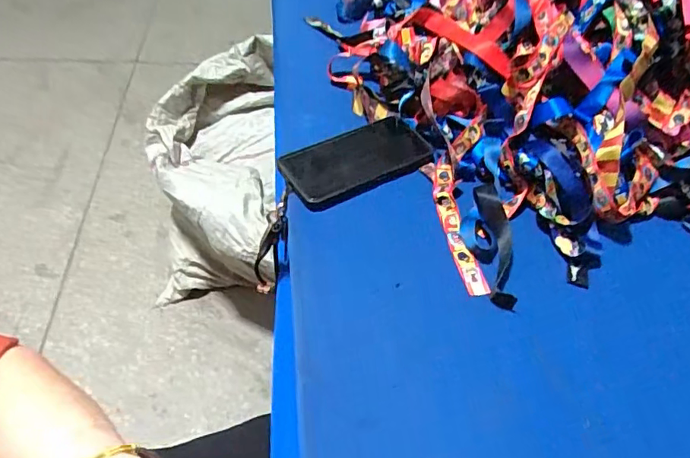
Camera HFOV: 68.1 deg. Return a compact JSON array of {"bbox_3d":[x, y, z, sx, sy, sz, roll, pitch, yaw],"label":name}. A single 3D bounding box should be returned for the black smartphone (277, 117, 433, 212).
[{"bbox_3d":[0.016,-0.079,0.551,0.167,0.015,0.085,-29,58,-22],"label":"black smartphone"}]

